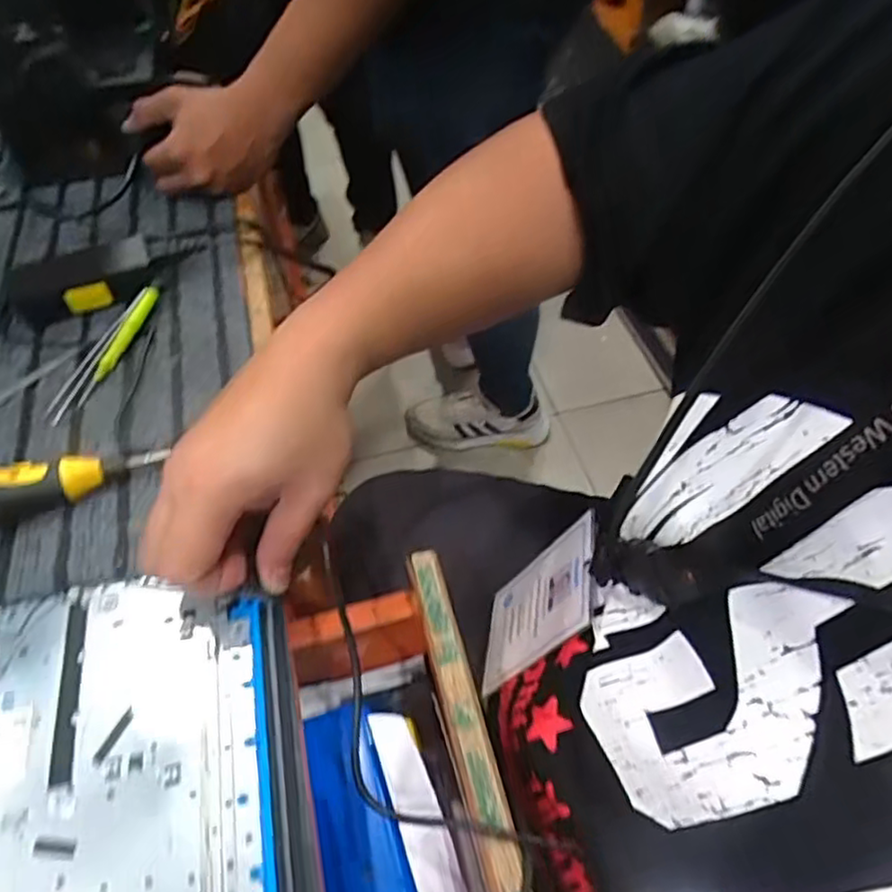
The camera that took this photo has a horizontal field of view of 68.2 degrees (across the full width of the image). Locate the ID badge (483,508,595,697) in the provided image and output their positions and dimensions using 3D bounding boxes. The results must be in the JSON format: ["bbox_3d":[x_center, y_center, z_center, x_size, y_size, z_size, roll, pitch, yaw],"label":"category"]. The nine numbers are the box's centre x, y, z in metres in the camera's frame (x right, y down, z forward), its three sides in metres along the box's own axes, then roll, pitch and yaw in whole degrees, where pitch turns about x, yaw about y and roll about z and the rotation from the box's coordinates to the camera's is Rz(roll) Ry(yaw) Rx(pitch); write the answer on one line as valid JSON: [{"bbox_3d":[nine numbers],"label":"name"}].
[{"bbox_3d":[0.065,0.109,0.465,0.006,0.123,0.093,27,42,-12],"label":"ID badge"}]

